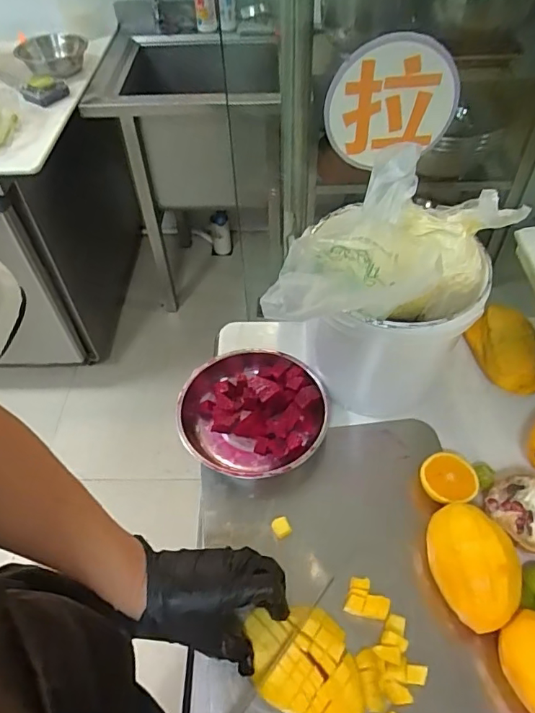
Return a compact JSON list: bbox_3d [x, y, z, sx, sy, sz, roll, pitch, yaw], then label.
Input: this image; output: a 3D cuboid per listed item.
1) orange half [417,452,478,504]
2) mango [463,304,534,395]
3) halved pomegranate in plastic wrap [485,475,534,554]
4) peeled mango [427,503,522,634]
[{"bbox_3d":[0.208,0.145,0.579,0.065,0.032,0.060,-1,51,2],"label":"orange half"},{"bbox_3d":[0.312,-0.007,0.664,0.079,0.067,0.128,-18,52,-12],"label":"mango"},{"bbox_3d":[0.275,0.170,0.534,0.073,0.060,0.081,-33,57,-22],"label":"halved pomegranate in plastic wrap"},{"bbox_3d":[0.206,0.211,0.507,0.074,0.071,0.116,-6,51,-2],"label":"peeled mango"}]

